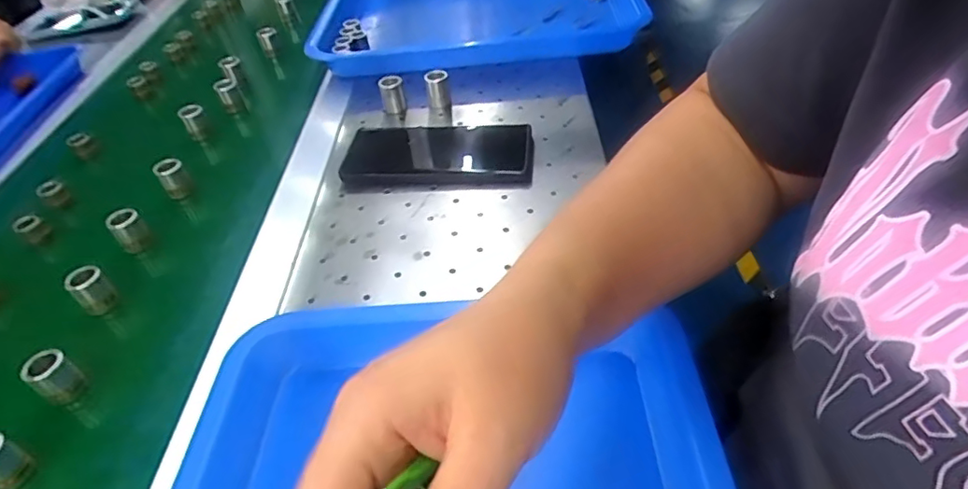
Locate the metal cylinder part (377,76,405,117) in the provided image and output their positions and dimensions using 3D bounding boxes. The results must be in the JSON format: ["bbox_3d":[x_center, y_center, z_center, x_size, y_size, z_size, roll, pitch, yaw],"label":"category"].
[{"bbox_3d":[-0.091,-0.148,0.581,0.023,0.035,0.025,-14,45,-6],"label":"metal cylinder part"}]

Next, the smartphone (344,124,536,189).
[{"bbox_3d":[-0.040,-0.082,0.510,0.164,0.017,0.076,2,45,10],"label":"smartphone"}]

